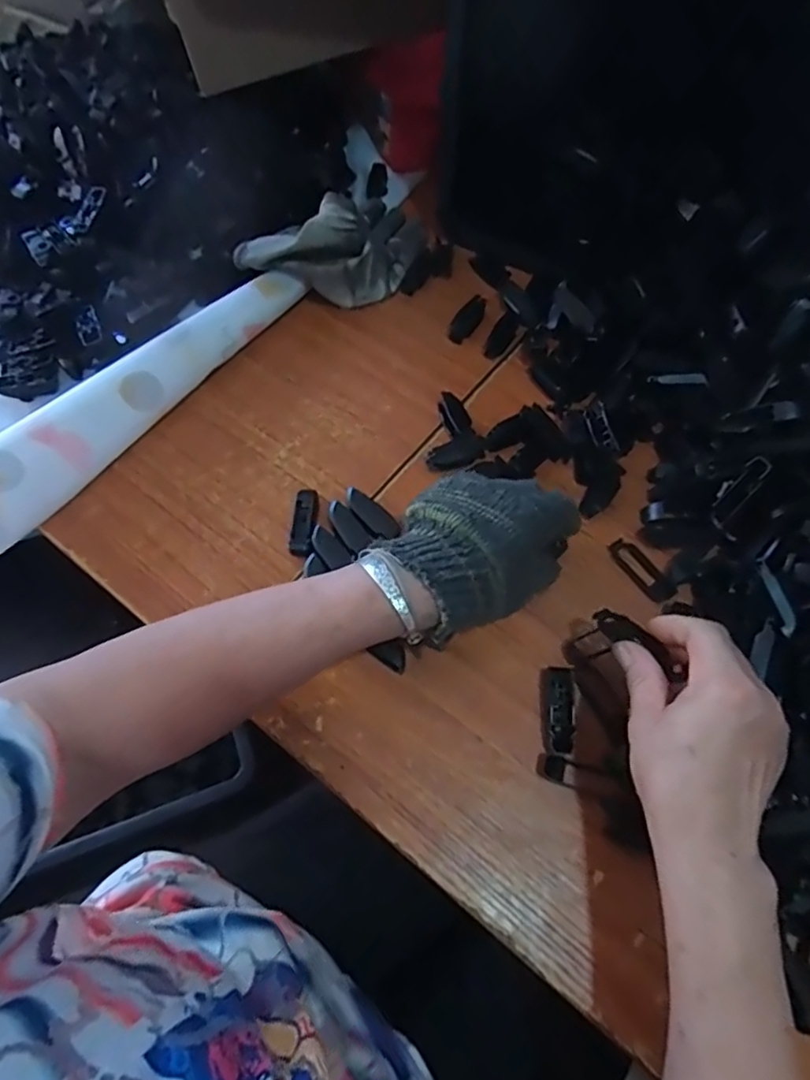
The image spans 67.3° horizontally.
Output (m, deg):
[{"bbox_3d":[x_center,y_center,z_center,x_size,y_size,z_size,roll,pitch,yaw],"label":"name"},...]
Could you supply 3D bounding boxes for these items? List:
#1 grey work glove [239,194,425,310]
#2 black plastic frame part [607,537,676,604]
[{"bbox_3d":[-0.057,-0.277,0.569,0.178,0.067,0.097,-41,71,-17],"label":"grey work glove"},{"bbox_3d":[0.182,0.023,0.466,0.021,0.006,0.058,-33,69,-14],"label":"black plastic frame part"}]

